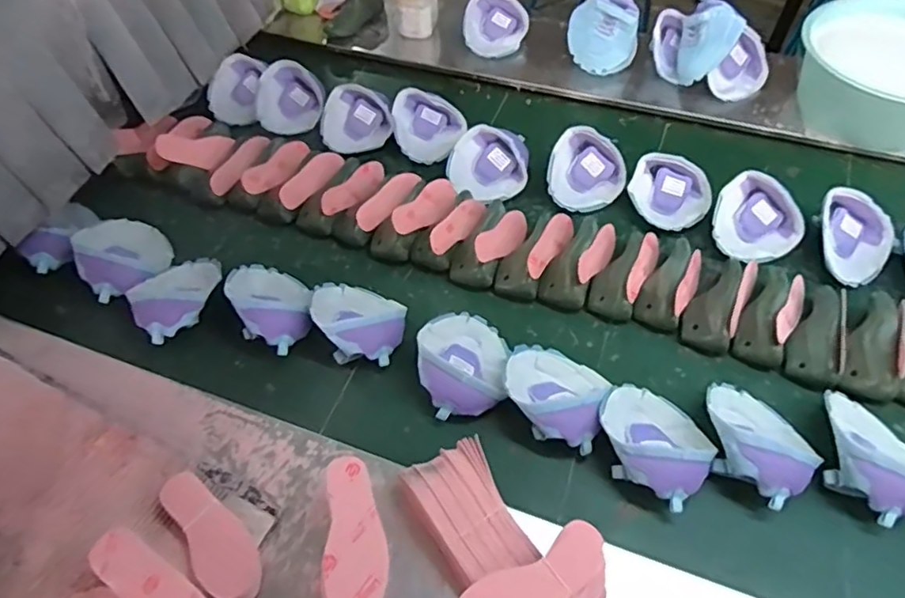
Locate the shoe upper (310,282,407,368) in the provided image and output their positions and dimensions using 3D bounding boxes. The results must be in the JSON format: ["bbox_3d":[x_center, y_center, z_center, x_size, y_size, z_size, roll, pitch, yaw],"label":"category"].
[{"bbox_3d":[-0.129,0.021,0.812,0.127,0.063,0.139,0,53,2],"label":"shoe upper"}]

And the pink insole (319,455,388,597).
[{"bbox_3d":[-0.094,0.227,0.565,0.056,0.012,0.156,-5,53,-2],"label":"pink insole"}]

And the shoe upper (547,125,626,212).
[{"bbox_3d":[0.222,-0.211,0.973,0.124,0.067,0.124,7,54,7],"label":"shoe upper"}]

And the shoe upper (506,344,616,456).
[{"bbox_3d":[0.127,0.114,0.742,0.127,0.065,0.128,18,56,15],"label":"shoe upper"}]

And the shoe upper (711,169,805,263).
[{"bbox_3d":[0.464,-0.117,0.901,0.128,0.073,0.127,25,58,19],"label":"shoe upper"}]

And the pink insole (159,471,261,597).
[{"bbox_3d":[-0.251,0.247,0.622,0.059,0.016,0.151,-21,59,-37],"label":"pink insole"}]

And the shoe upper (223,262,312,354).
[{"bbox_3d":[-0.251,0.002,0.824,0.100,0.069,0.165,-19,55,-12],"label":"shoe upper"}]

